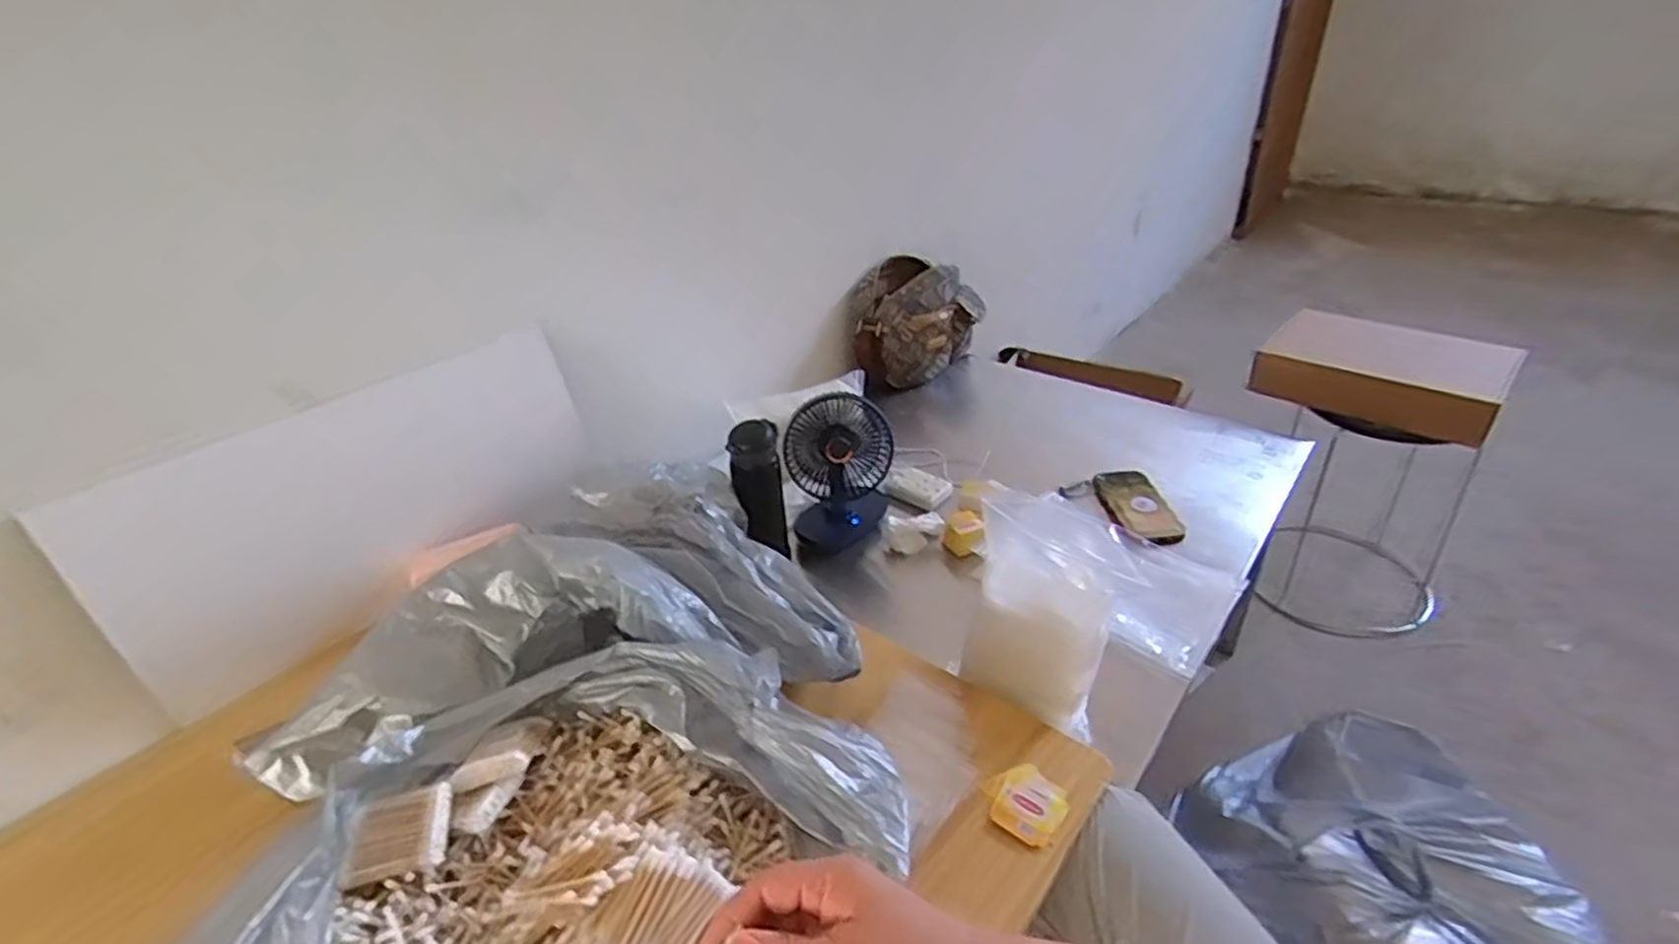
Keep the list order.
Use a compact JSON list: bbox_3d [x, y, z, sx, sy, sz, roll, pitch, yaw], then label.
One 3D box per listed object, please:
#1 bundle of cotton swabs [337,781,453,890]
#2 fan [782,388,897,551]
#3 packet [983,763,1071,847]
[{"bbox_3d":[-0.310,0.254,0.529,0.070,0.011,0.054,-13,53,-5],"label":"bundle of cotton swabs"},{"bbox_3d":[0.000,-0.002,1.050,0.151,0.201,0.082,-16,34,-17],"label":"fan"},{"bbox_3d":[0.166,0.291,0.669,0.066,0.006,0.069,22,41,35],"label":"packet"}]

